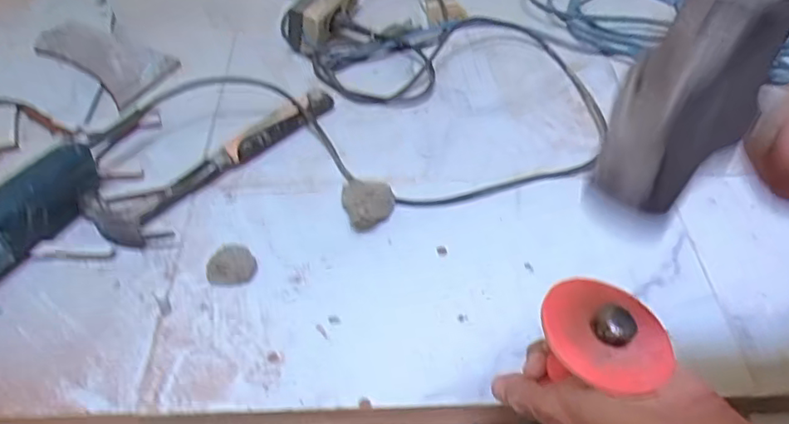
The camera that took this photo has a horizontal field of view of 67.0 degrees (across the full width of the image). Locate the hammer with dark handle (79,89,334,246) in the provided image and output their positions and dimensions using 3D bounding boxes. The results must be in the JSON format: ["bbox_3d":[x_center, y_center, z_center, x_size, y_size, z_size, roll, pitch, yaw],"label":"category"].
[{"bbox_3d":[-0.191,-0.064,0.648,0.075,0.023,0.286,35,57,27],"label":"hammer with dark handle"}]

